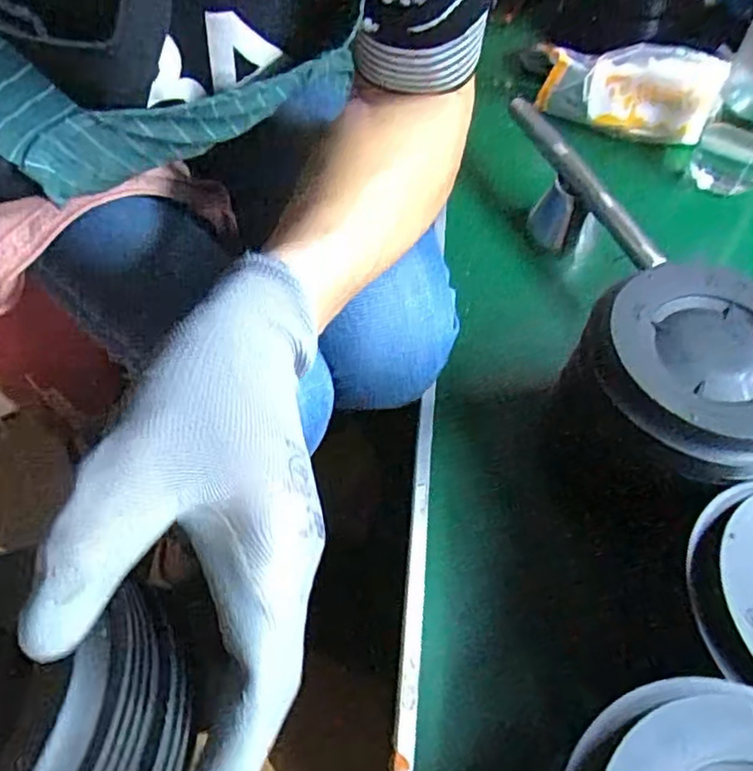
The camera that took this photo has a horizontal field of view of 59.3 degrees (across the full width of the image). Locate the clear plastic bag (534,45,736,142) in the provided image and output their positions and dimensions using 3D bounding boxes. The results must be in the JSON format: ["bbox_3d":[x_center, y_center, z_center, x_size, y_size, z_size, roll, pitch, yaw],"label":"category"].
[{"bbox_3d":[0.233,-0.275,0.613,0.164,0.051,0.074,13,55,7],"label":"clear plastic bag"}]

